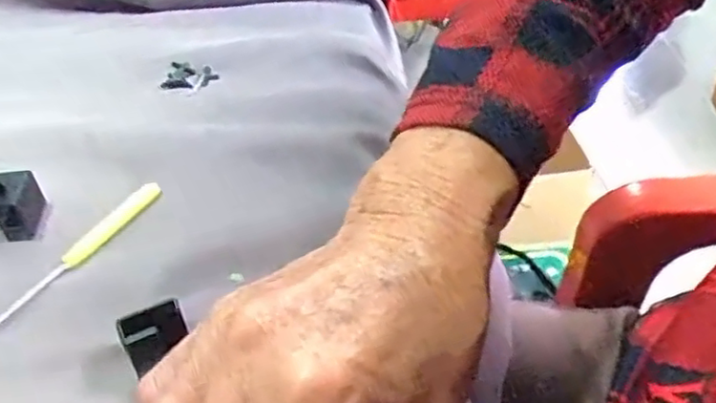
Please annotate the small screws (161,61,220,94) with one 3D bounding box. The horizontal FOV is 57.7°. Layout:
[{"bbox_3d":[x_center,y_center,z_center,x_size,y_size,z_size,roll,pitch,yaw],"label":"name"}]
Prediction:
[{"bbox_3d":[-0.116,-0.085,0.444,0.034,0.004,0.027,12,43,18],"label":"small screws"}]

